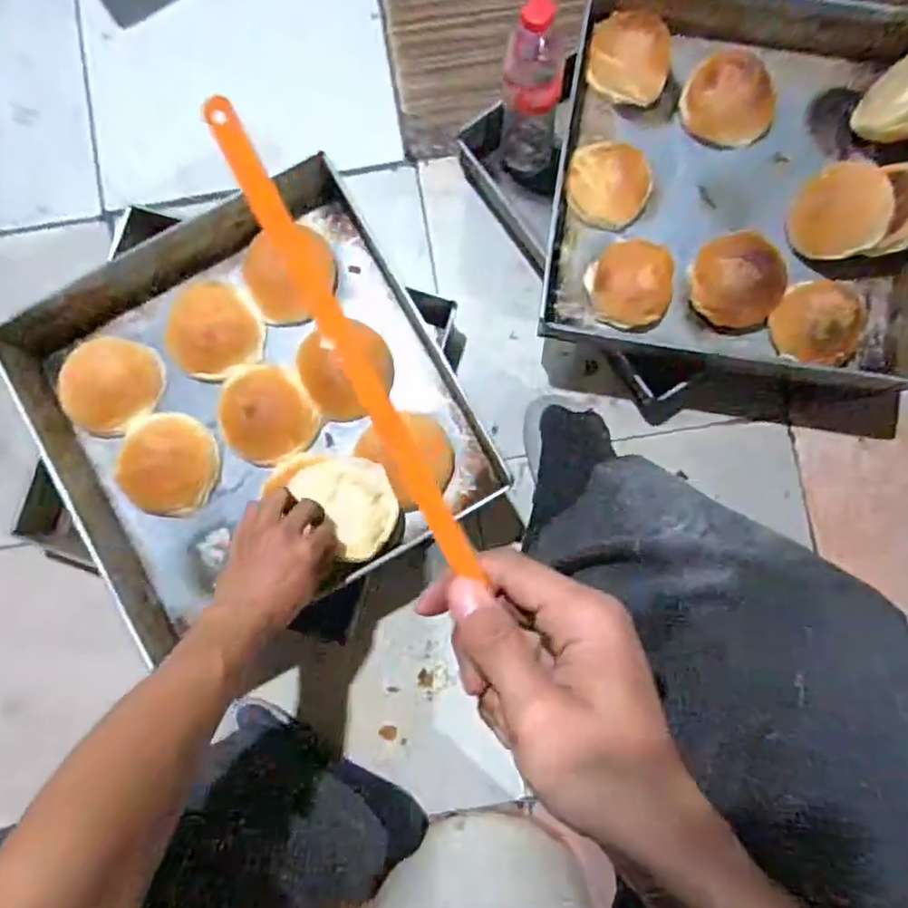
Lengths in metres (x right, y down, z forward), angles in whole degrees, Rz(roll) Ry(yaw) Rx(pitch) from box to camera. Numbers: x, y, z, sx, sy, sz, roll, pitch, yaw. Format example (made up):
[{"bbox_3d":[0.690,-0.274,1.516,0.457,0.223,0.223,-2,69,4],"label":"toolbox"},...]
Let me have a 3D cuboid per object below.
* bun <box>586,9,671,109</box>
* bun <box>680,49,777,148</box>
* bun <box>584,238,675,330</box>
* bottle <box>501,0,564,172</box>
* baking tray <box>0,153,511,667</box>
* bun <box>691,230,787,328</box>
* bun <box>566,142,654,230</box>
[{"bbox_3d":[0.205,-0.461,0.741,0.095,0.053,0.080,11,85,2],"label":"bun"},{"bbox_3d":[0.320,-0.409,0.732,0.106,0.054,0.090,36,86,4],"label":"bun"},{"bbox_3d":[0.199,-0.191,0.717,0.100,0.049,0.089,27,85,3],"label":"bun"},{"bbox_3d":[0.085,-0.391,0.702,0.065,0.191,0.056,3,85,1],"label":"bottle"},{"bbox_3d":[-0.225,-0.052,0.695,0.415,0.086,0.418,-28,85,-2],"label":"baking tray"},{"bbox_3d":[0.320,-0.195,0.714,0.101,0.053,0.081,29,86,3],"label":"bun"},{"bbox_3d":[0.177,-0.305,0.729,0.097,0.035,0.085,21,85,2],"label":"bun"}]

